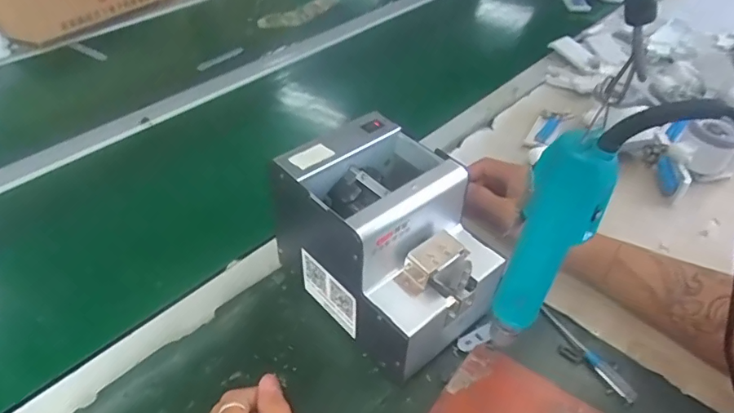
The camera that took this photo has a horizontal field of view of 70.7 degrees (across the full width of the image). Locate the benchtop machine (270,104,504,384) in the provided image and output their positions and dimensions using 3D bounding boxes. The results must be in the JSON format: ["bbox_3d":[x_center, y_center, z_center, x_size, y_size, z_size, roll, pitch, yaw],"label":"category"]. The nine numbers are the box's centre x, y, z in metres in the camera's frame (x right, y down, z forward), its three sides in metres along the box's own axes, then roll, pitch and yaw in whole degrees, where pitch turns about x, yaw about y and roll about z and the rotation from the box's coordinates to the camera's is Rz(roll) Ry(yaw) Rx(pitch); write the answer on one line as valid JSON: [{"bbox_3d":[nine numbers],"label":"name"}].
[{"bbox_3d":[0.020,0.033,0.475,0.126,0.145,0.170,-31,53,-30],"label":"benchtop machine"}]

